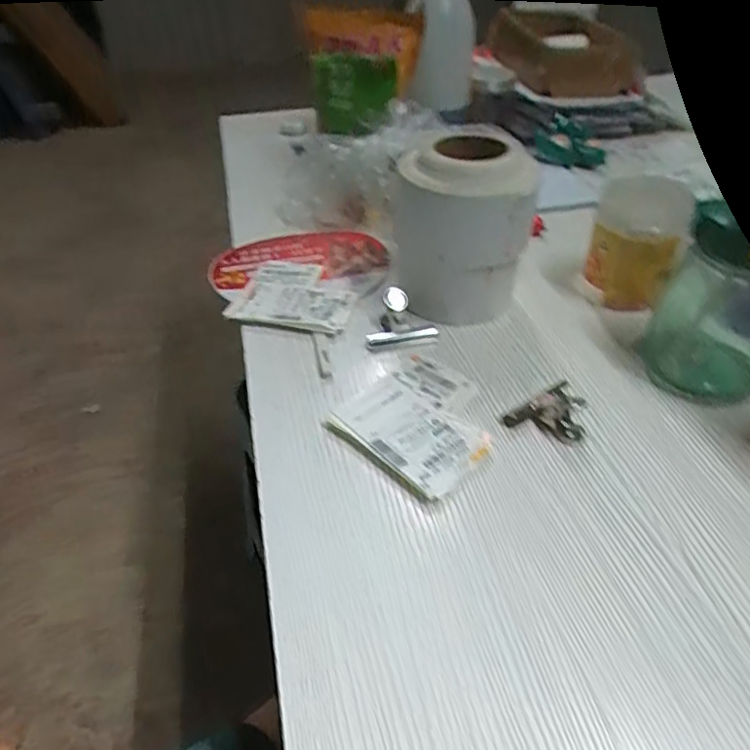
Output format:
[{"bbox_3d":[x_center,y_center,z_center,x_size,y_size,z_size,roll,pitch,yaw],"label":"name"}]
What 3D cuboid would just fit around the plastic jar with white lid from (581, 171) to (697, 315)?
[{"bbox_3d":[0.293,-0.140,0.668,0.096,0.126,0.103,-2,41,2],"label":"plastic jar with white lid"}]

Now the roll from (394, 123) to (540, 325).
[{"bbox_3d":[0.096,-0.165,0.658,0.148,0.172,0.114,-1,41,4],"label":"roll"}]

